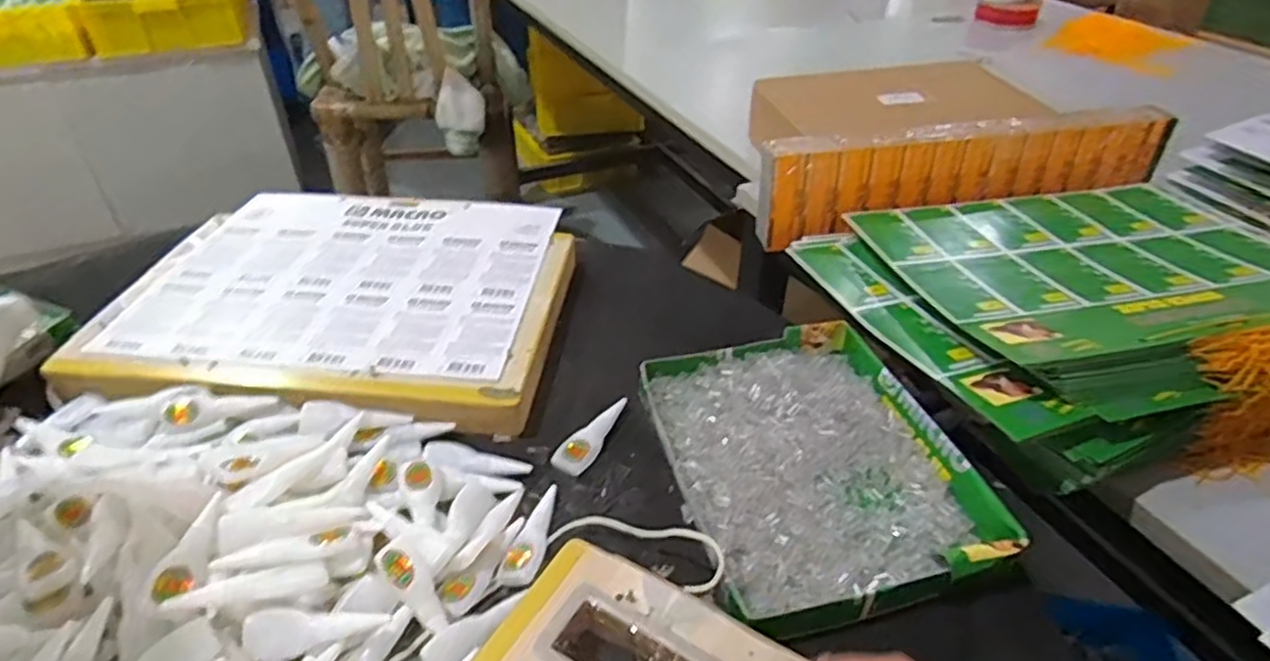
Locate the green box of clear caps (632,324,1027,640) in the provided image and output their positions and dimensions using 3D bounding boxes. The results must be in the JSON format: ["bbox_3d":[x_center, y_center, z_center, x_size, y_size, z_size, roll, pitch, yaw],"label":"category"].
[{"bbox_3d":[0.137,0.097,0.577,0.208,0.032,0.263,-10,39,-14],"label":"green box of clear caps"}]

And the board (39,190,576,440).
[{"bbox_3d":[-0.281,-0.047,0.738,0.410,0.028,0.336,3,38,3],"label":"board"}]

